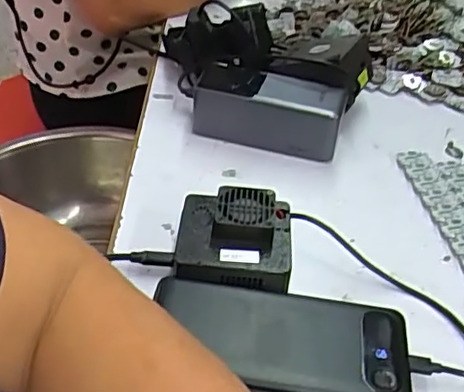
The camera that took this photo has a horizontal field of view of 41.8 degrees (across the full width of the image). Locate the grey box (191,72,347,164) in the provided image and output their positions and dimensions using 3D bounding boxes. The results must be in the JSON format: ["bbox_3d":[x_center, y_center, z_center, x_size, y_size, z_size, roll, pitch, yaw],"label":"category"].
[{"bbox_3d":[0.032,-0.073,0.543,0.129,0.051,0.054,12,40,9],"label":"grey box"}]

